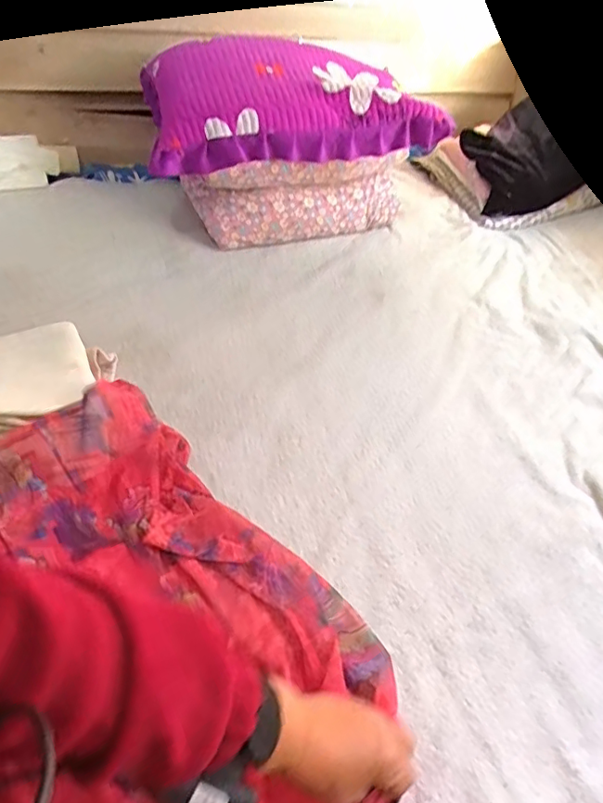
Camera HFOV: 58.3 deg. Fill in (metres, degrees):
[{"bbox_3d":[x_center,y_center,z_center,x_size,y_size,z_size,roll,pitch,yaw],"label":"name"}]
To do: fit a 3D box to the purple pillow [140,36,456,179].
[{"bbox_3d":[-0.027,-0.637,1.161,0.599,0.146,0.355,-6,49,-15],"label":"purple pillow"}]

